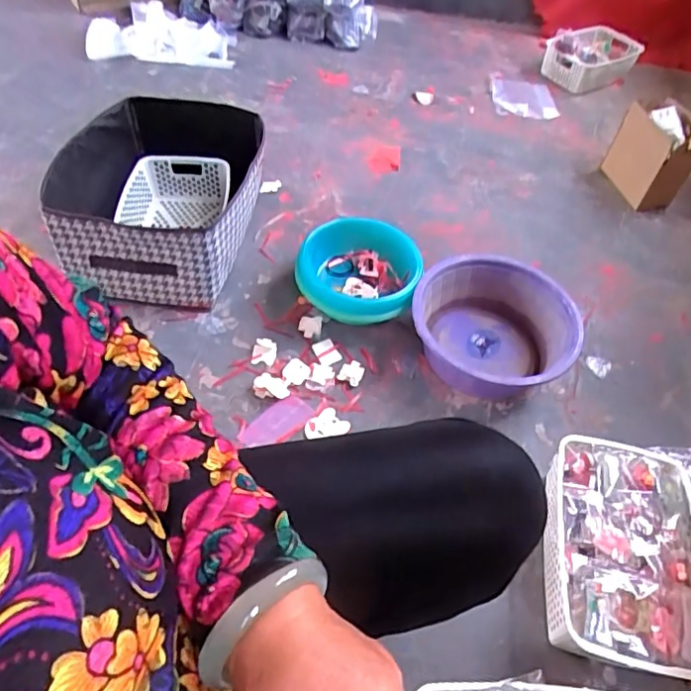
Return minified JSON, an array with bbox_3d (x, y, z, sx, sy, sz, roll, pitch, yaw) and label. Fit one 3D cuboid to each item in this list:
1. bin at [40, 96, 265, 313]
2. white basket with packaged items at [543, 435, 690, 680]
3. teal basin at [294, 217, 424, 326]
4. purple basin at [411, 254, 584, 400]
[{"bbox_3d":[-0.380,-0.306,1.145,0.401,0.201,0.469,0,51,-5],"label":"bin"},{"bbox_3d":[0.379,0.286,0.757,0.199,0.097,0.292,11,51,4],"label":"white basket with packaged items"},{"bbox_3d":[0.024,-0.128,1.043,0.216,0.110,0.208,2,51,-3],"label":"teal basin"},{"bbox_3d":[0.256,-0.027,0.978,0.273,0.117,0.263,2,51,-3],"label":"purple basin"}]

